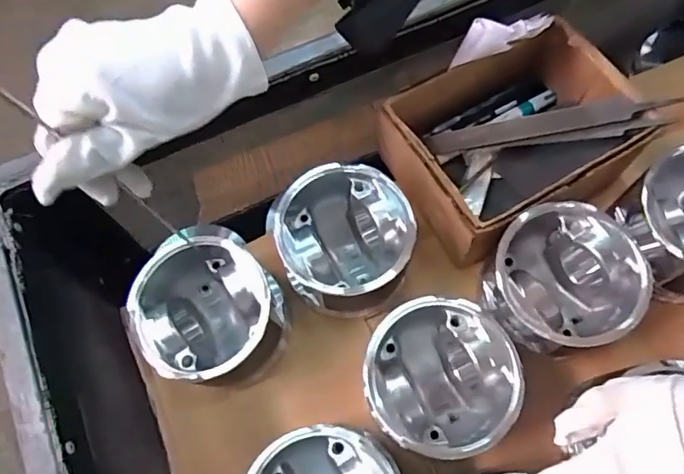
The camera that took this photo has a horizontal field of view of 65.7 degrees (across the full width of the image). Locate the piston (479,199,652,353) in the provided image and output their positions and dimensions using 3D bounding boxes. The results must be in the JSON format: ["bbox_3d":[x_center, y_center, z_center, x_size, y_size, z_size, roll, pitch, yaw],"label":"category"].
[{"bbox_3d":[0.176,0.039,0.440,0.103,0.102,0.109,-1,69,2],"label":"piston"}]

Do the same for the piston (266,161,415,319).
[{"bbox_3d":[0.003,0.007,0.468,0.110,0.096,0.108,-1,69,2],"label":"piston"}]

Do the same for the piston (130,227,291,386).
[{"bbox_3d":[-0.106,0.069,0.452,0.112,0.096,0.116,-41,73,-12],"label":"piston"}]

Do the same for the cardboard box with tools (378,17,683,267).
[{"bbox_3d":[0.158,-0.089,0.498,0.196,0.097,0.150,-28,70,-8],"label":"cardboard box with tools"}]

